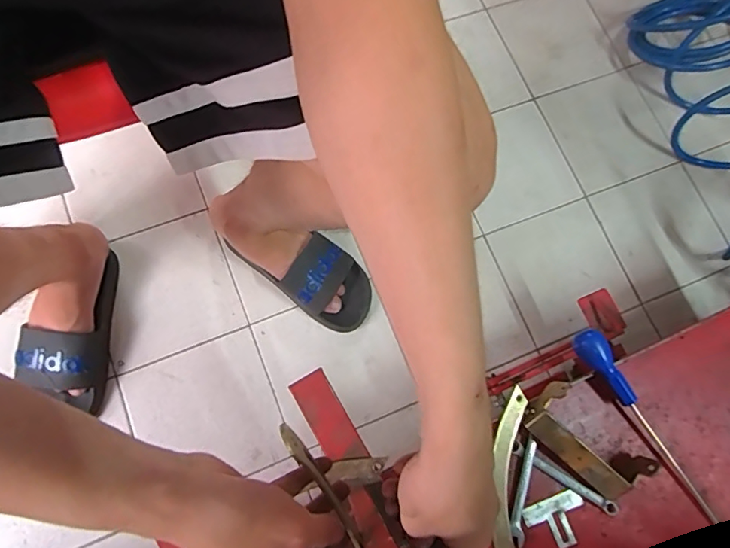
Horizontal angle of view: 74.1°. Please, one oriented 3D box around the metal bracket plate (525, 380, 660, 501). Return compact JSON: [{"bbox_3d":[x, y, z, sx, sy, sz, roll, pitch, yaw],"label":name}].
[{"bbox_3d":[0.240,0.183,0.529,0.136,0.041,0.067,42,76,6],"label":"metal bracket plate"}]

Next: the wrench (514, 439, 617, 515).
[{"bbox_3d":[0.221,0.227,0.535,0.121,0.014,0.013,32,73,9],"label":"wrench"}]

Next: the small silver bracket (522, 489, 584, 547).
[{"bbox_3d":[0.208,0.267,0.521,0.066,0.005,0.049,-19,72,-9],"label":"small silver bracket"}]

